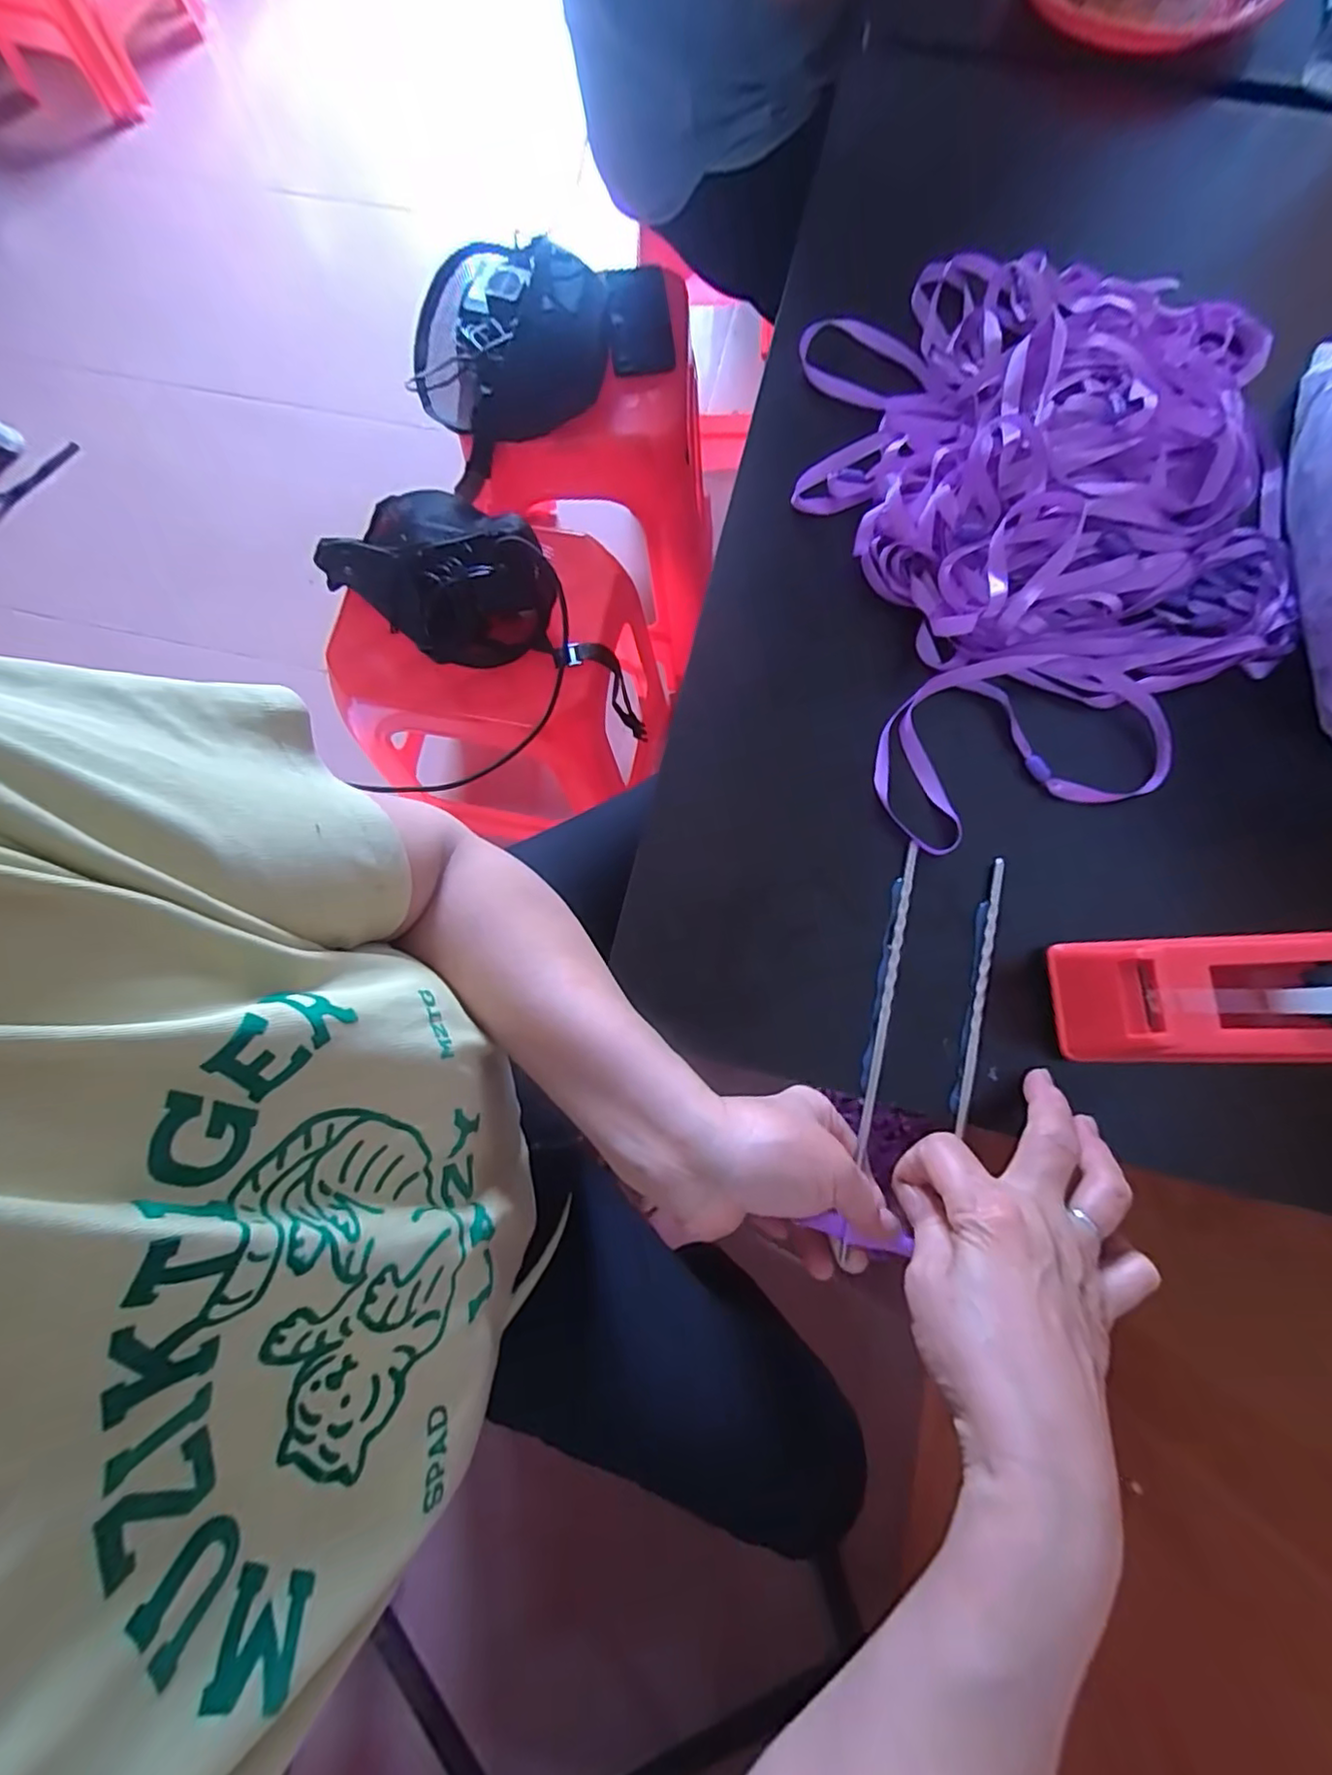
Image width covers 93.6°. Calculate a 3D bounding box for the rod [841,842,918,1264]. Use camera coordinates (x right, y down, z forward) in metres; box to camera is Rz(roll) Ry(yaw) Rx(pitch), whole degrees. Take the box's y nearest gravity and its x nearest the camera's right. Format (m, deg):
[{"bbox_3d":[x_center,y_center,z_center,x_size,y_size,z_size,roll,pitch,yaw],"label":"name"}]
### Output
[{"bbox_3d":[0.115,0.080,0.336,0.006,0.007,0.221,13,79,4],"label":"rod"}]

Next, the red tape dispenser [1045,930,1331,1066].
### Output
[{"bbox_3d":[0.276,0.054,0.301,0.153,0.070,0.062,-1,77,1],"label":"red tape dispenser"}]

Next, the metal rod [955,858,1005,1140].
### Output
[{"bbox_3d":[0.170,0.056,0.338,0.007,0.006,0.150,14,78,4],"label":"metal rod"}]

